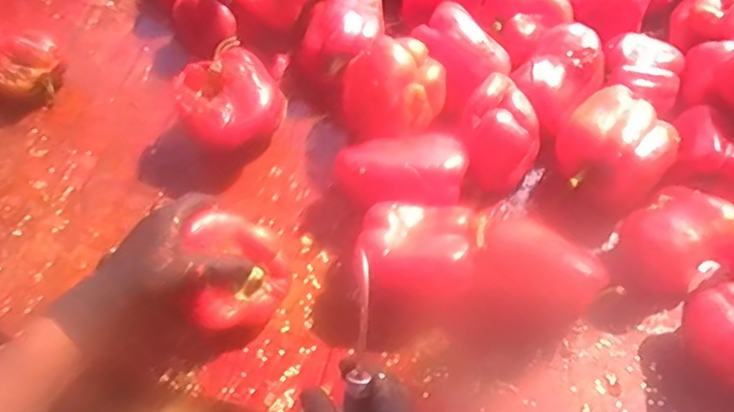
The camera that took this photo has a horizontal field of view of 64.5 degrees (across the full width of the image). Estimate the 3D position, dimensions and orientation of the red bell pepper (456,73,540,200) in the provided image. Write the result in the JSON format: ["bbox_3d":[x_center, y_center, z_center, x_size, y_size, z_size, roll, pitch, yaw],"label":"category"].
[{"bbox_3d":[0.124,-0.063,0.553,0.075,0.090,0.080,23,62,12],"label":"red bell pepper"}]

